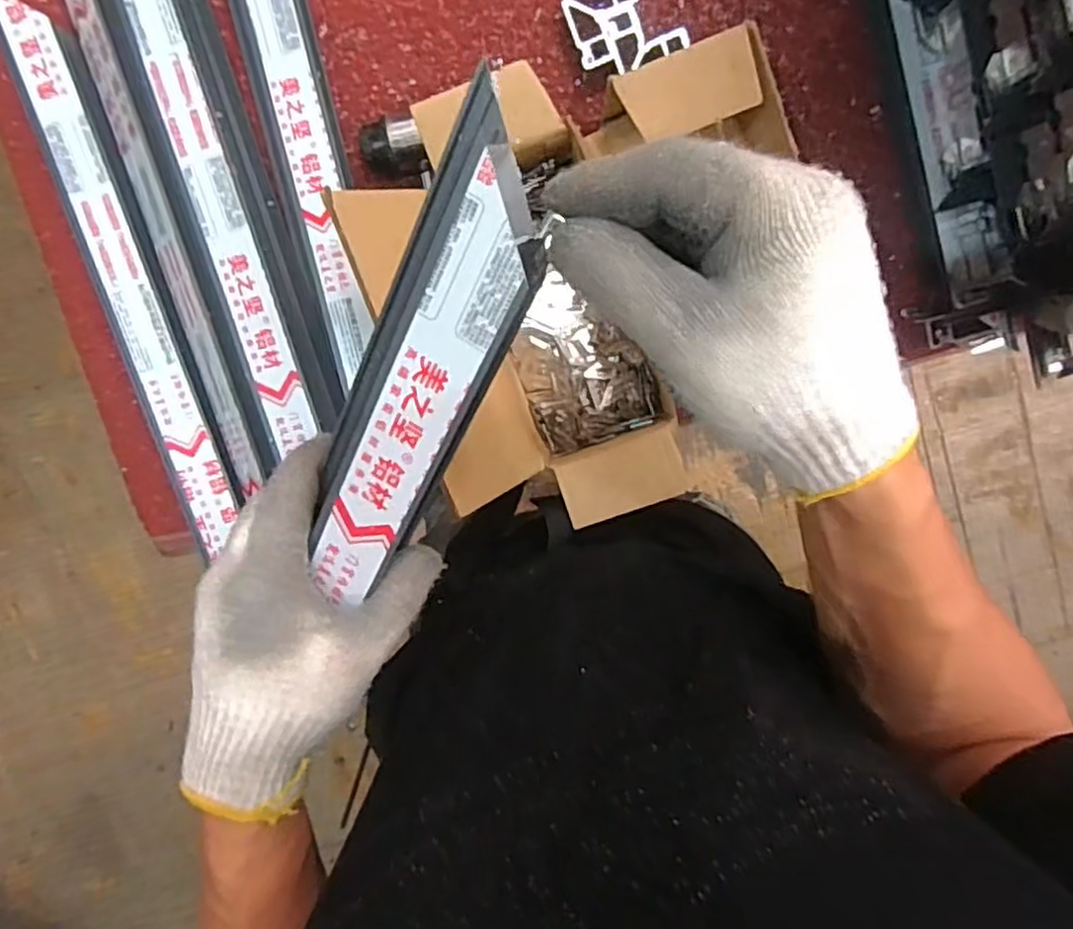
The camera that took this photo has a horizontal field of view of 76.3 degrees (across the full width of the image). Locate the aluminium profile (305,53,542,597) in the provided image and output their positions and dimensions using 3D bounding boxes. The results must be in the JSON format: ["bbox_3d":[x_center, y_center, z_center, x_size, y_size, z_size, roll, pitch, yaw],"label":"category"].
[{"bbox_3d":[-0.050,-0.034,0.294,0.056,0.031,0.224,25,115,-2],"label":"aluminium profile"}]

